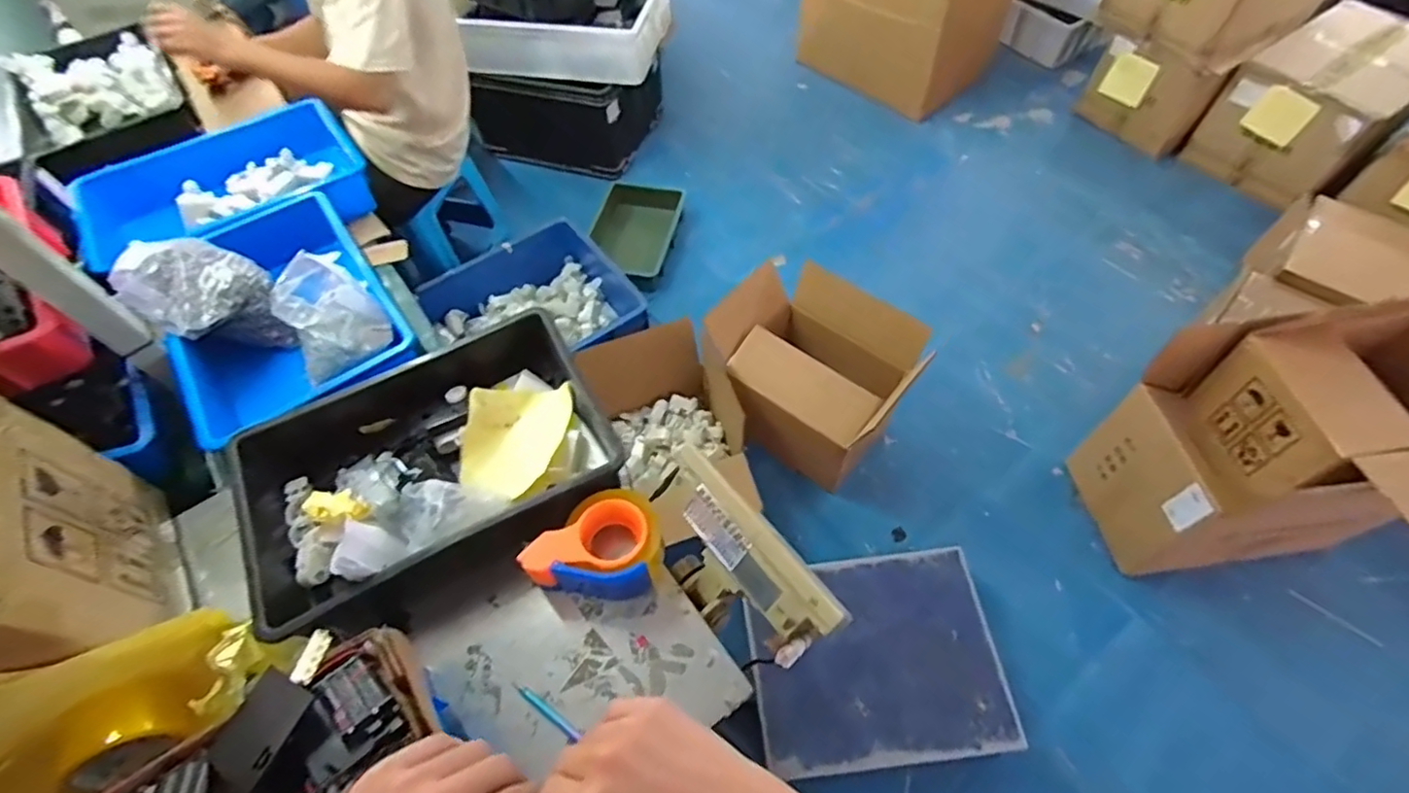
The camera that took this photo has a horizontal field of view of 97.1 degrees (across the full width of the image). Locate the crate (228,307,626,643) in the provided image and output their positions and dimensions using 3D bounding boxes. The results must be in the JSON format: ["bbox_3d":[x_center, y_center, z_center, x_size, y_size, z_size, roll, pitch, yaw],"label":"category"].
[{"bbox_3d":[-0.337,0.090,0.759,0.421,0.107,0.272,-26,60,-13],"label":"crate"}]

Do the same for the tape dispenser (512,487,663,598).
[{"bbox_3d":[-0.115,0.180,0.708,0.112,0.071,0.144,36,66,23],"label":"tape dispenser"}]

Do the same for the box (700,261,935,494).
[{"bbox_3d":[0.263,-0.083,1.540,0.472,0.328,0.362,32,64,21],"label":"box"}]

